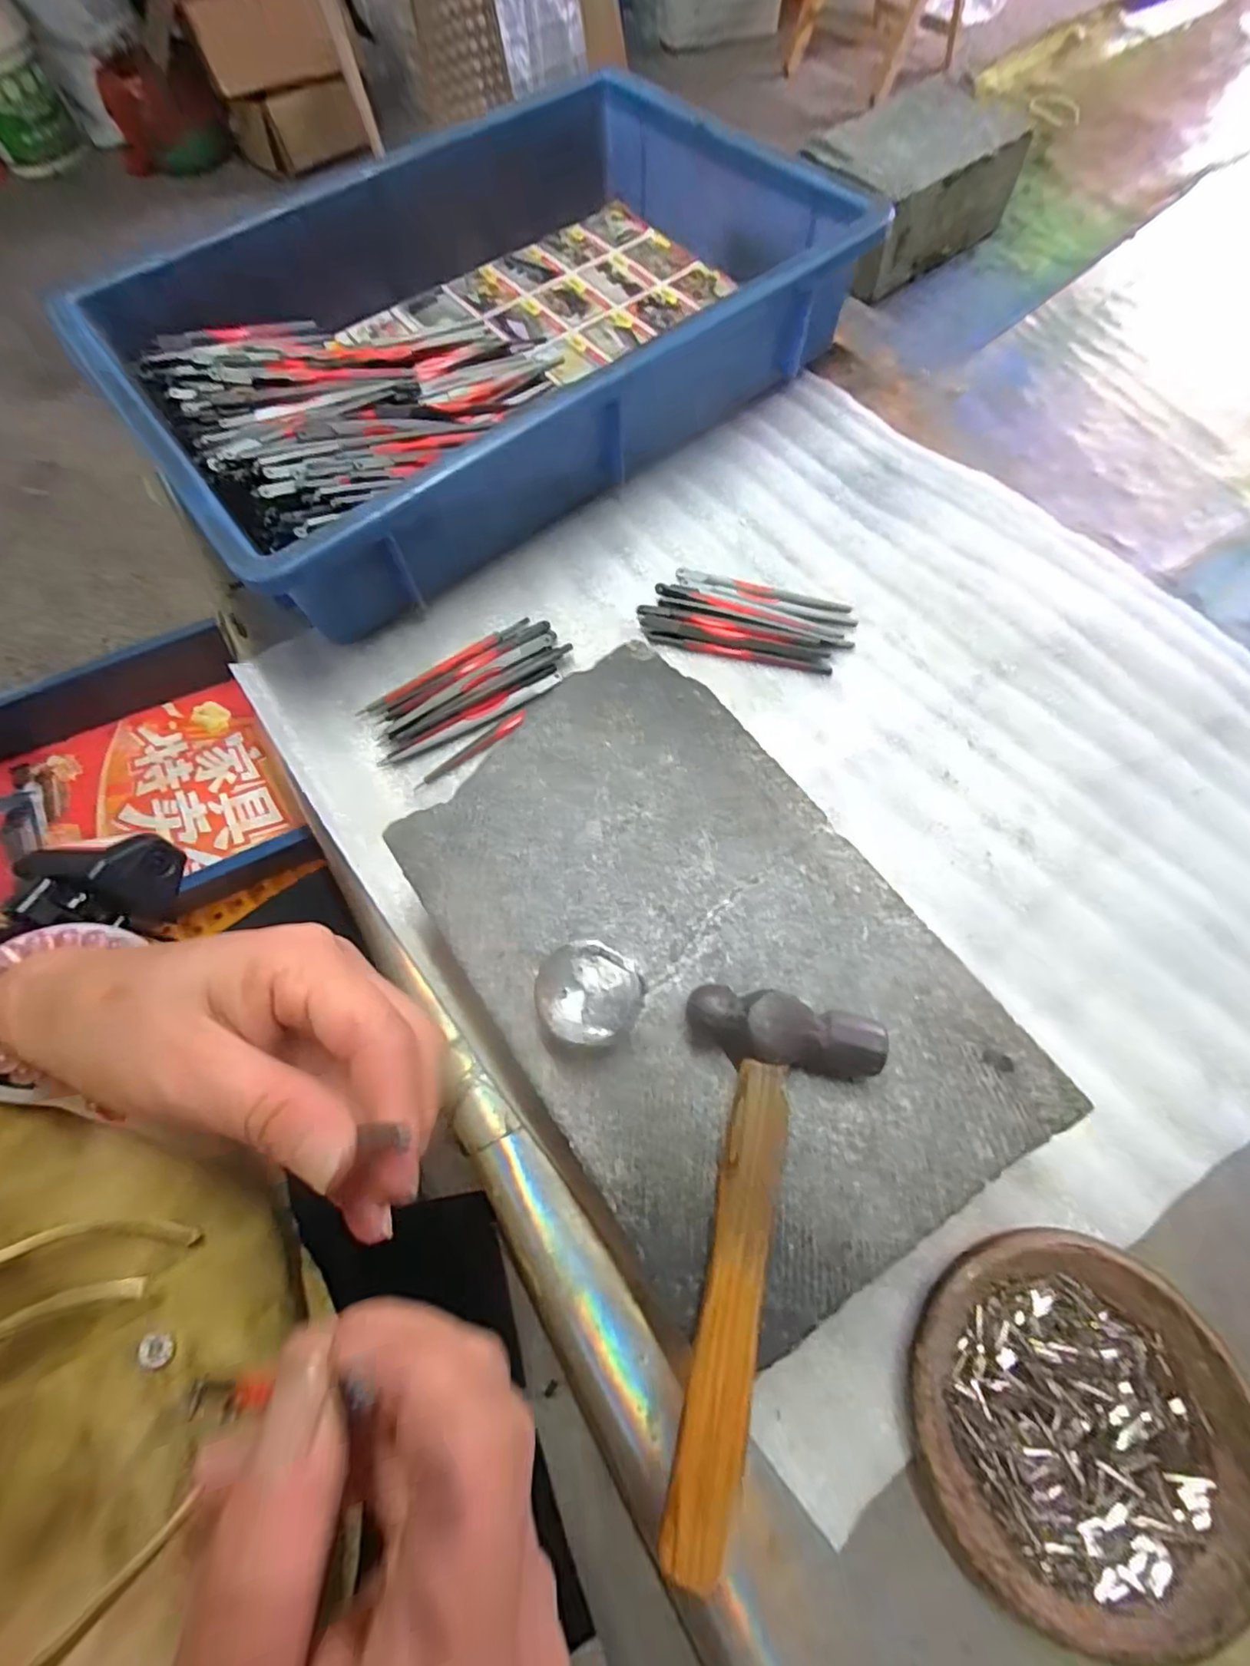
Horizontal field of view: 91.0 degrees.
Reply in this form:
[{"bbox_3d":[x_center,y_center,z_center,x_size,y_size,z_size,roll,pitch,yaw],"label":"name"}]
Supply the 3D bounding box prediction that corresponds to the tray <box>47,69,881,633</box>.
[{"bbox_3d":[-0.090,-0.335,0.402,0.447,0.078,0.304,-38,72,-13],"label":"tray"}]

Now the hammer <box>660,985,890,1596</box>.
[{"bbox_3d":[0.048,0.127,0.187,0.061,0.021,0.149,5,68,4],"label":"hammer"}]

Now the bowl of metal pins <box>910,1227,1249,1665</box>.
[{"bbox_3d":[0.158,0.206,0.216,0.109,0.019,0.112,-1,68,1],"label":"bowl of metal pins"}]

